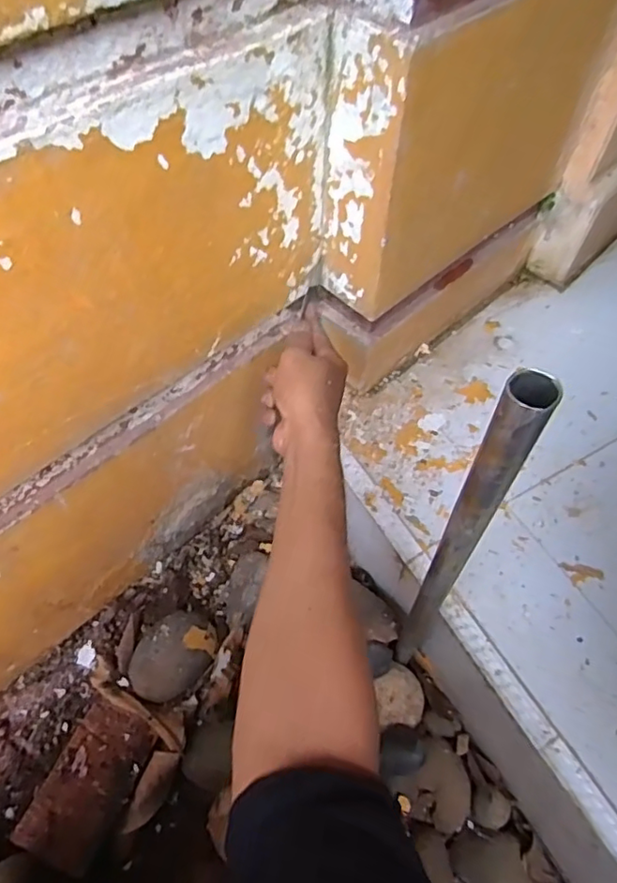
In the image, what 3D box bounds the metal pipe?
[{"bbox_3d":[0.093,0.086,0.395,0.027,0.382,0.020,29,59,15],"label":"metal pipe"}]

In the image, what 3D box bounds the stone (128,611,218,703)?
[{"bbox_3d":[-0.158,0.255,0.682,0.103,0.061,0.077,-37,65,-24],"label":"stone"}]

